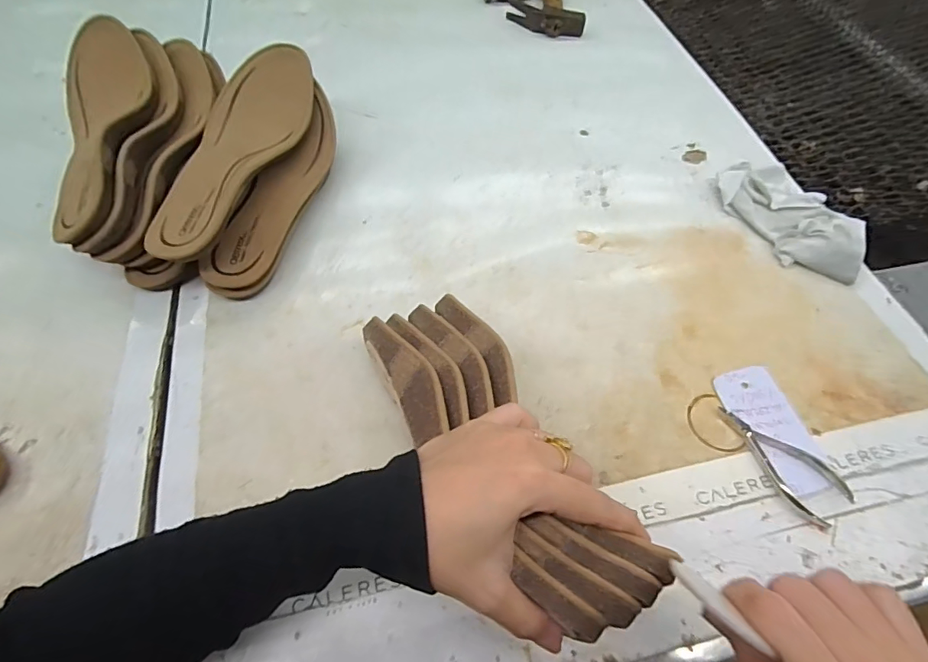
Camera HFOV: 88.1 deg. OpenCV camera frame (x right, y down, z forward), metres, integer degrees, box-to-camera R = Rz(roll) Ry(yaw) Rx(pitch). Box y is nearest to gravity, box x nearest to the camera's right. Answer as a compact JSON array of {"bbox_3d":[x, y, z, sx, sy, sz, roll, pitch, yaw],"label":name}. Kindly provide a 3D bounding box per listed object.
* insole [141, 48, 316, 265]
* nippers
[{"bbox_3d":[-0.217,-0.170,0.437,0.090,0.043,0.244,14,58,6],"label":"insole"},{"bbox_3d":[0.240,0.095,0.363,0.043,0.009,0.100,-26,63,-16],"label":"nippers"}]

